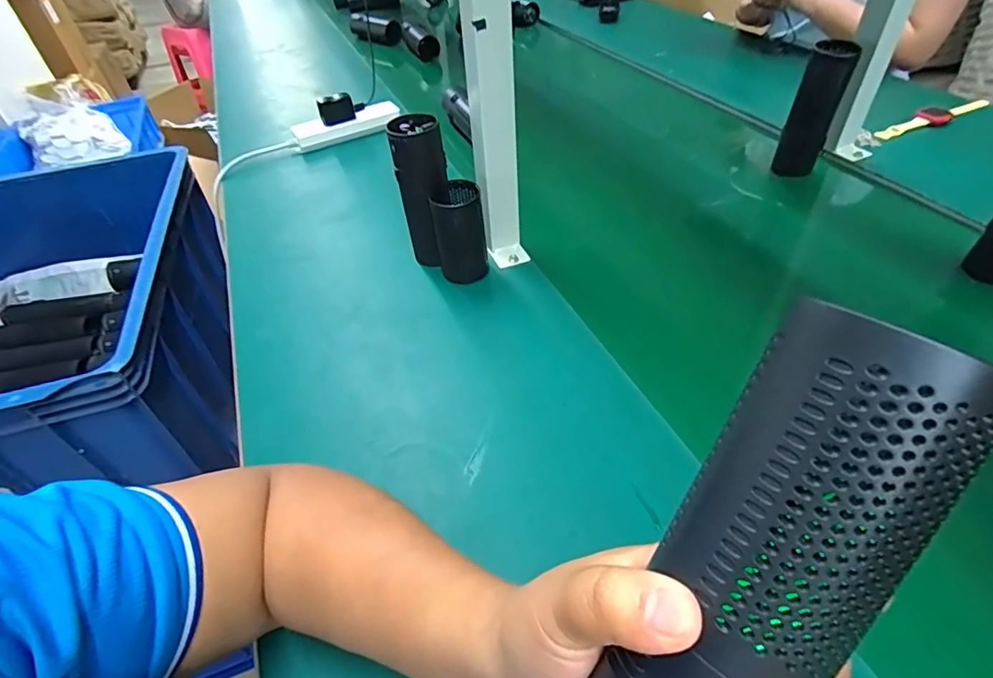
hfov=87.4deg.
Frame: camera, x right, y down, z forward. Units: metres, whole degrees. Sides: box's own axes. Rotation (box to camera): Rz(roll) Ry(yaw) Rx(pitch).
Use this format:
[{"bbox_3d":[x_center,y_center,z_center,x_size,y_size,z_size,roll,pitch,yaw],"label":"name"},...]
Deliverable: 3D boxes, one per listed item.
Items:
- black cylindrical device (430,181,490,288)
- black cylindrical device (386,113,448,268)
[{"bbox_3d":[-0.041,-0.118,0.580,0.054,0.104,0.046,-8,45,-2],"label":"black cylindrical device"},{"bbox_3d":[-0.079,-0.158,0.583,0.053,0.164,0.049,-3,45,3],"label":"black cylindrical device"}]

